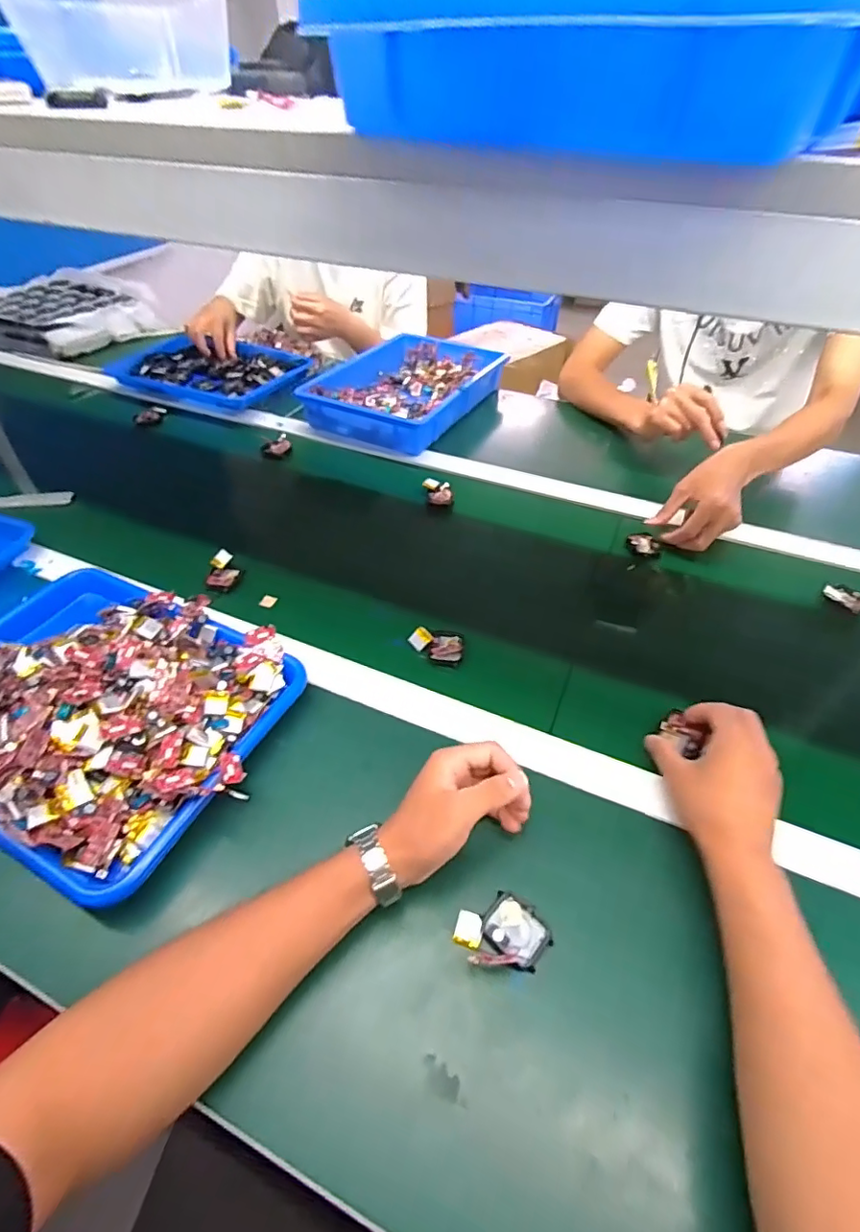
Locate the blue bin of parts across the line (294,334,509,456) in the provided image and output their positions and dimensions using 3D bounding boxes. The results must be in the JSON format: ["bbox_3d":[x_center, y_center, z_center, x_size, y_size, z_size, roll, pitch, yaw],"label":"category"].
[{"bbox_3d":[-0.050,-0.429,0.997,0.281,0.054,0.373,23,49,21],"label":"blue bin of parts across the line"}]

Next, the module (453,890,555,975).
[{"bbox_3d":[0.053,0.226,0.389,0.067,0.015,0.048,3,45,3],"label":"module"}]

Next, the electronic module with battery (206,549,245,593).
[{"bbox_3d":[-0.250,-0.056,0.661,0.037,0.020,0.059,-3,45,-3],"label":"electronic module with battery"}]

